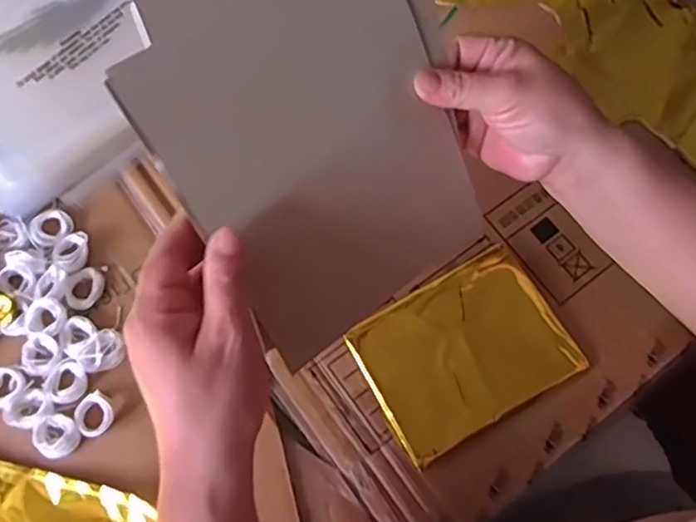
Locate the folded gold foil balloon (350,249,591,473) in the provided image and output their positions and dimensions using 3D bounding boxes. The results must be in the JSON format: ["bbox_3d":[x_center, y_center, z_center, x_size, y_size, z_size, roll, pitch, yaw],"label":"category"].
[{"bbox_3d":[0.084,0.063,0.445,0.144,0.020,0.105,-28,74,-11],"label":"folded gold foil balloon"}]

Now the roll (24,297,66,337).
[{"bbox_3d":[-0.214,0.039,0.434,0.026,0.010,0.025,1,71,-2],"label":"roll"}]

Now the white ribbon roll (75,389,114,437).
[{"bbox_3d":[-0.171,0.103,0.416,0.025,0.004,0.025,1,71,-2],"label":"white ribbon roll"}]

